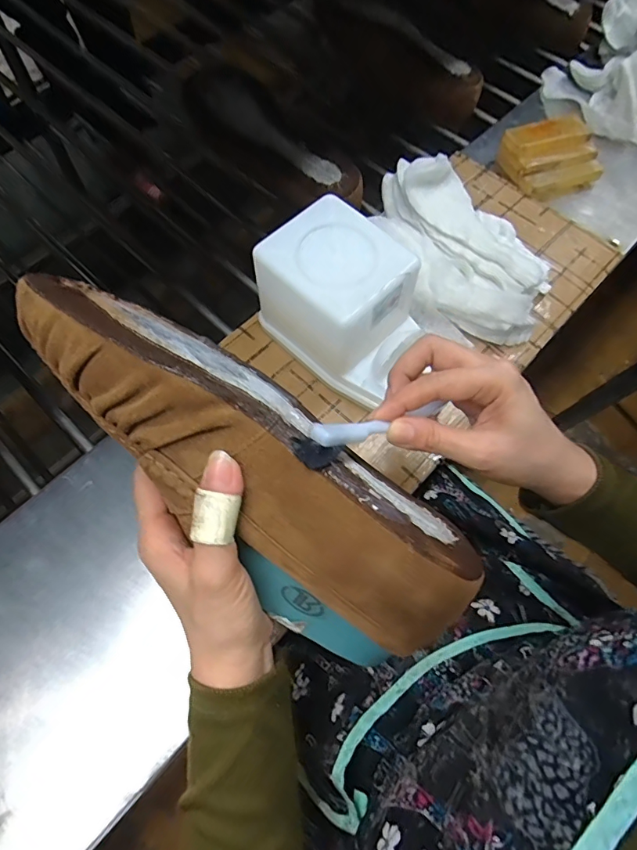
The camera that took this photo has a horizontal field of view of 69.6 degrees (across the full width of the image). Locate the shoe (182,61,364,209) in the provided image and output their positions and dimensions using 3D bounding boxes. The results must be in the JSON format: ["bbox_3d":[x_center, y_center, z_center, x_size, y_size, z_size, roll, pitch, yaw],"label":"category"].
[{"bbox_3d":[-0.055,-0.352,0.578,0.256,0.086,0.089,41,73,14],"label":"shoe"}]

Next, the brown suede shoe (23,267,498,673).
[{"bbox_3d":[-0.037,0.015,0.243,0.265,0.063,0.093,42,72,-2],"label":"brown suede shoe"}]

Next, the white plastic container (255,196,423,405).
[{"bbox_3d":[0.021,-0.107,0.407,0.130,0.101,0.100,42,73,15],"label":"white plastic container"}]

